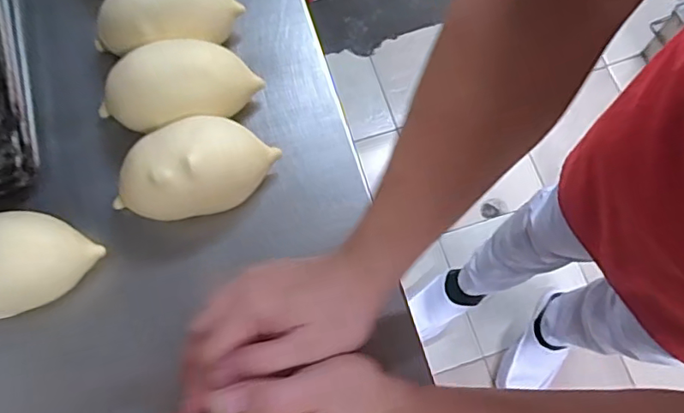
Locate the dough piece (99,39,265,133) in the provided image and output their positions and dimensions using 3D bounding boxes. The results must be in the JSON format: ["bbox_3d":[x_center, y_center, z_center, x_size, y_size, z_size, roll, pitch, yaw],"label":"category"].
[{"bbox_3d":[-0.133,-0.100,0.446,0.119,0.065,0.068,-16,73,-4],"label":"dough piece"}]

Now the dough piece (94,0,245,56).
[{"bbox_3d":[-0.157,-0.168,0.472,0.133,0.051,0.067,-16,73,-4],"label":"dough piece"}]

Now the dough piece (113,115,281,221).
[{"bbox_3d":[-0.116,-0.030,0.424,0.126,0.064,0.073,-18,74,-5],"label":"dough piece"}]

